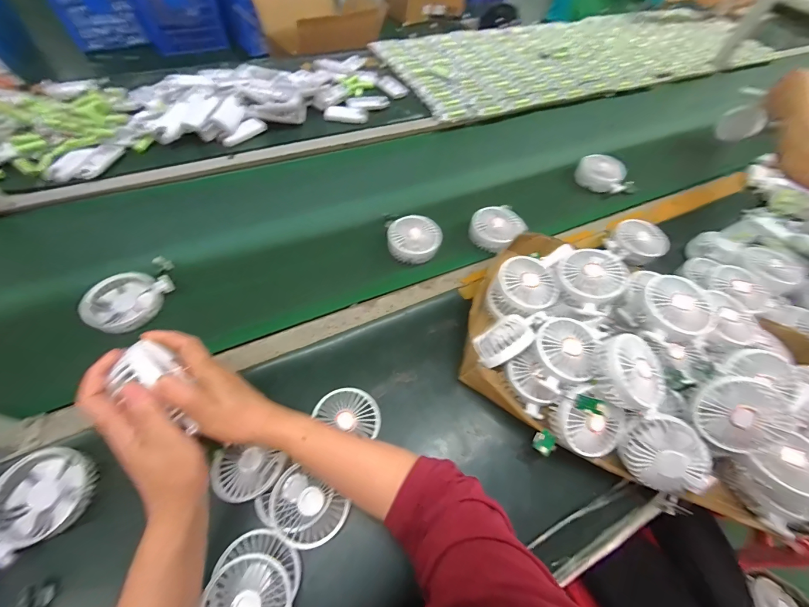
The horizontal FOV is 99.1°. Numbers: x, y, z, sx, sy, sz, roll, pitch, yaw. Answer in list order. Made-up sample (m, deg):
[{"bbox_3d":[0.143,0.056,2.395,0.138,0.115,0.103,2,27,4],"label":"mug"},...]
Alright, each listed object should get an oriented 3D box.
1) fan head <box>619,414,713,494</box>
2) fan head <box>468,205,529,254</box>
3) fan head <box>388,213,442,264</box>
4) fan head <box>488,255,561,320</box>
[{"bbox_3d":[0.317,0.183,0.419,0.090,0.039,0.091,-1,96,20],"label":"fan head"},{"bbox_3d":[0.173,-0.144,0.650,0.086,0.032,0.093,41,63,19],"label":"fan head"},{"bbox_3d":[0.017,-0.120,0.620,0.093,0.038,0.094,2,58,-4],"label":"fan head"},{"bbox_3d":[0.181,-0.023,0.520,0.087,0.058,0.096,31,61,14],"label":"fan head"}]

